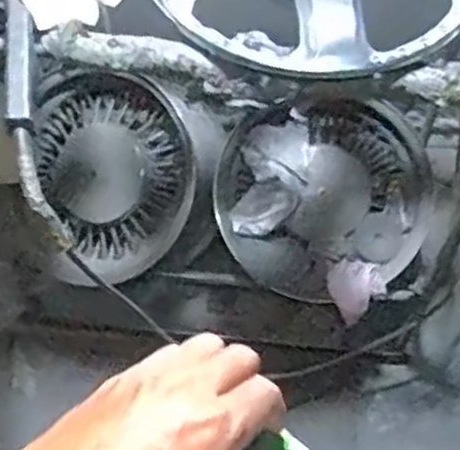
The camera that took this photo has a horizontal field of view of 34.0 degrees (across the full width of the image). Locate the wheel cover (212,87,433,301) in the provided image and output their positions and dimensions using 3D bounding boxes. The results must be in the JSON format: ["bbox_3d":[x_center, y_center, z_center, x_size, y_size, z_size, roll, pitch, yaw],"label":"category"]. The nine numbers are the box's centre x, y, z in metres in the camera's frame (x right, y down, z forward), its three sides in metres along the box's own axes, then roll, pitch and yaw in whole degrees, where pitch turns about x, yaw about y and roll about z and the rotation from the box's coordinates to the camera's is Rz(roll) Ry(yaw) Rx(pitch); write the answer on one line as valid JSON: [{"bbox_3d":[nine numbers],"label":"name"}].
[{"bbox_3d":[0.161,-0.061,1.311,0.354,0.082,0.347,-17,80,-4],"label":"wheel cover"}]

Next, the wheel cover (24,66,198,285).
[{"bbox_3d":[-0.214,-0.082,1.301,0.333,0.067,0.360,-20,83,13],"label":"wheel cover"}]

